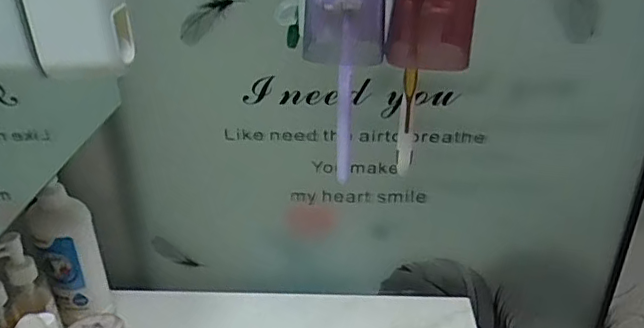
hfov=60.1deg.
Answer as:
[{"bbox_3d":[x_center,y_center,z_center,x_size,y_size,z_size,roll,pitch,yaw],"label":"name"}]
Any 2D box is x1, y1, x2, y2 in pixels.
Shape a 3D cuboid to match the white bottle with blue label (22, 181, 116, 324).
[{"bbox_3d":[-0.290,0.104,0.629,0.070,0.166,0.053,-9,29,-14],"label":"white bottle with blue label"}]

